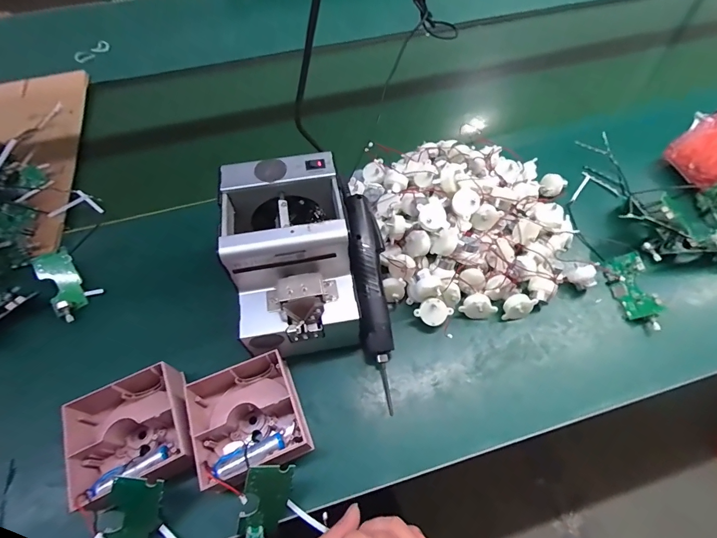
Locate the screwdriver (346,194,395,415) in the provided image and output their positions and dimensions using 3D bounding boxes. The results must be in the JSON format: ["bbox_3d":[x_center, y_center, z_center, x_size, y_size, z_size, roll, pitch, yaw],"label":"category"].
[{"bbox_3d":[0.015,0.030,0.431,0.044,0.039,0.260,-7,75,-2],"label":"screwdriver"}]

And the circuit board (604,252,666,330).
[{"bbox_3d":[0.347,0.028,0.464,0.042,0.012,0.097,-26,53,35],"label":"circuit board"}]

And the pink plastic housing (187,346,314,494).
[{"bbox_3d":[-0.113,0.159,0.383,0.107,0.057,0.105,-22,58,-12],"label":"pink plastic housing"}]

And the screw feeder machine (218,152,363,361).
[{"bbox_3d":[-0.074,-0.008,0.417,0.127,0.152,0.171,-10,57,-4],"label":"screw feeder machine"}]

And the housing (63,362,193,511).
[{"bbox_3d":[-0.229,0.166,0.378,0.112,0.044,0.108,-23,59,-13],"label":"housing"}]

